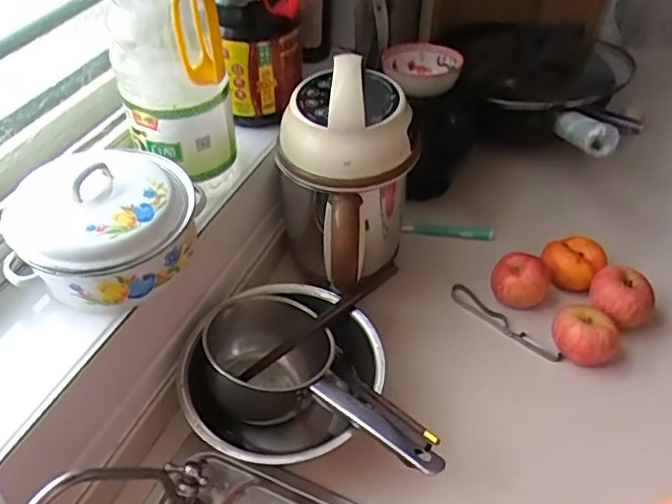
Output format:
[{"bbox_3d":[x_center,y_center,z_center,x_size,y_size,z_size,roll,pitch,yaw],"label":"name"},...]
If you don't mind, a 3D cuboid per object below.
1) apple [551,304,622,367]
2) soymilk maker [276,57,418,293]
[{"bbox_3d":[0.301,0.106,0.699,0.074,0.062,0.073,0,47,0],"label":"apple"},{"bbox_3d":[0.011,-0.082,0.691,0.148,0.256,0.175,-5,47,-5],"label":"soymilk maker"}]

